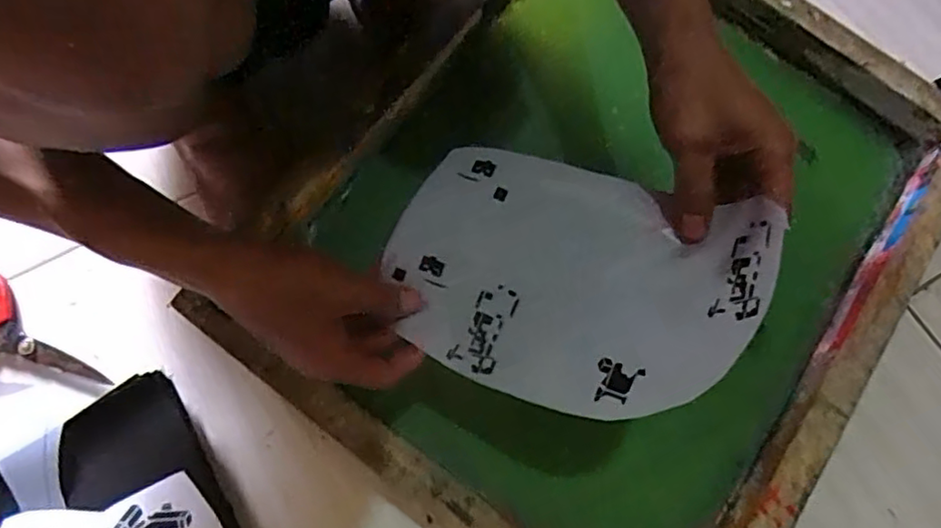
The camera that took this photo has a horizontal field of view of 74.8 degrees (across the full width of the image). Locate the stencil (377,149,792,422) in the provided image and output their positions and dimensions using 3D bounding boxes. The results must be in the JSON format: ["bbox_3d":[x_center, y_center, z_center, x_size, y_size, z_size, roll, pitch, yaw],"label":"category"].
[{"bbox_3d":[0.056,0.010,0.381,0.224,0.036,0.144,18,81,22],"label":"stencil"}]

